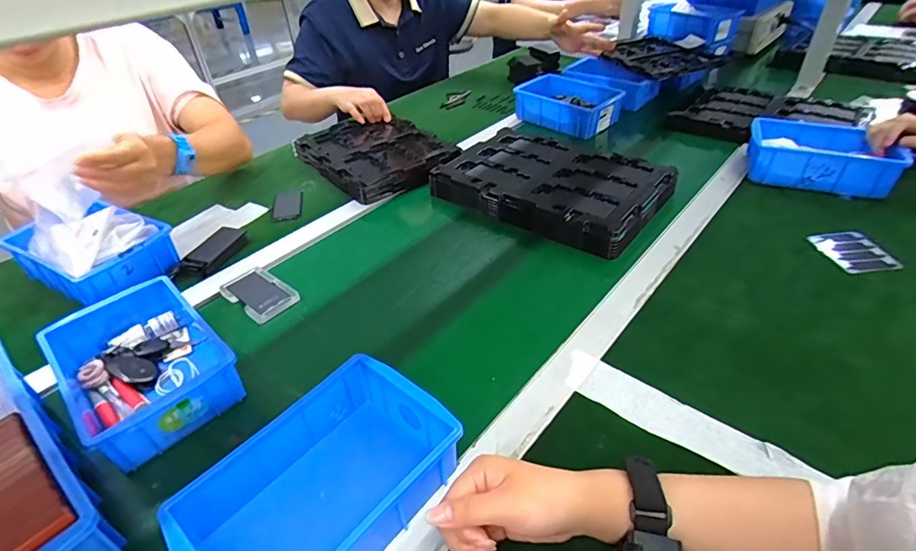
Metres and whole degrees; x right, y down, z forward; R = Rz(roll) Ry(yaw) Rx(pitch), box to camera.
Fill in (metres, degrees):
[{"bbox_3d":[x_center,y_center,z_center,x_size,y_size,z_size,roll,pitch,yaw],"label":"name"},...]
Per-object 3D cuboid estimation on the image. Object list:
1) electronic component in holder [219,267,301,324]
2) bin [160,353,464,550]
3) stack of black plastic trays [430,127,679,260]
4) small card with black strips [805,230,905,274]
[{"bbox_3d":[-0.257,0.022,0.626,0.102,0.008,0.061,25,46,32],"label":"electronic component in holder"},{"bbox_3d":[-0.108,0.171,0.394,0.129,0.063,0.200,26,46,32],"label":"bin"},{"bbox_3d":[0.153,-0.154,0.797,0.333,0.040,0.253,21,44,28],"label":"stack of black plastic trays"},{"bbox_3d":[0.580,-0.034,0.705,0.093,0.007,0.094,-5,40,-7],"label":"small card with black strips"}]

